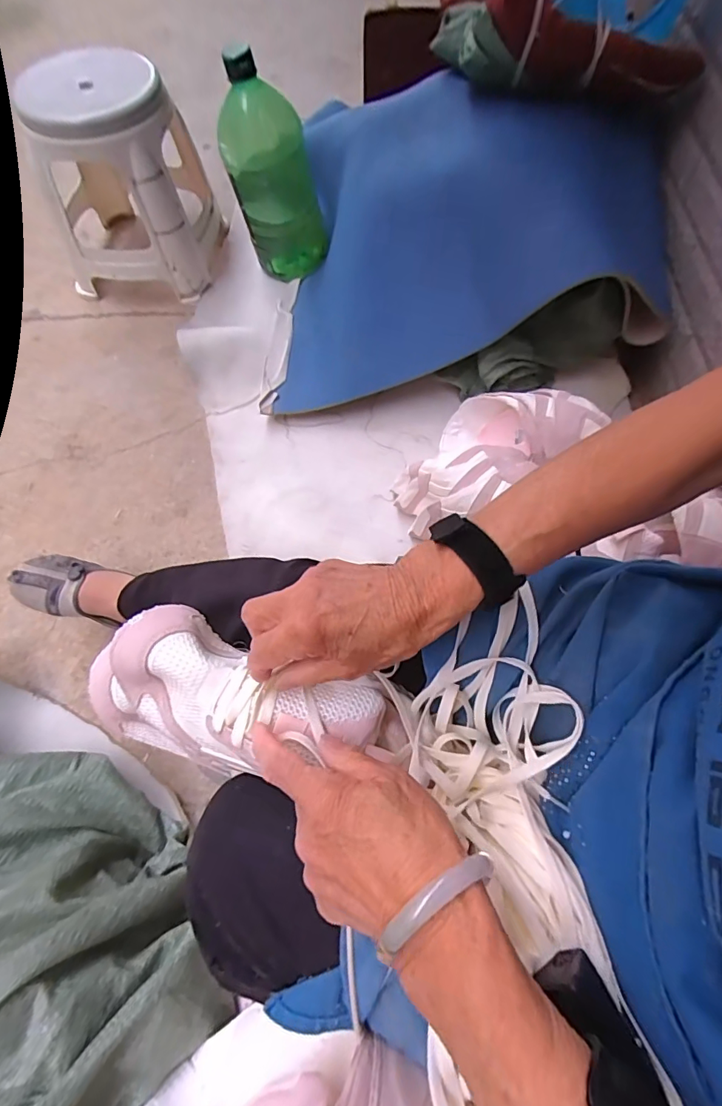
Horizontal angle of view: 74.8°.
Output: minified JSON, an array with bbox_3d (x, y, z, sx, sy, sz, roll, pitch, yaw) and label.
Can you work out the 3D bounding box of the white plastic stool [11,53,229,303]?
[{"bbox_3d":[-0.452,-0.708,0.920,0.259,0.312,0.233,5,66,0],"label":"white plastic stool"}]

